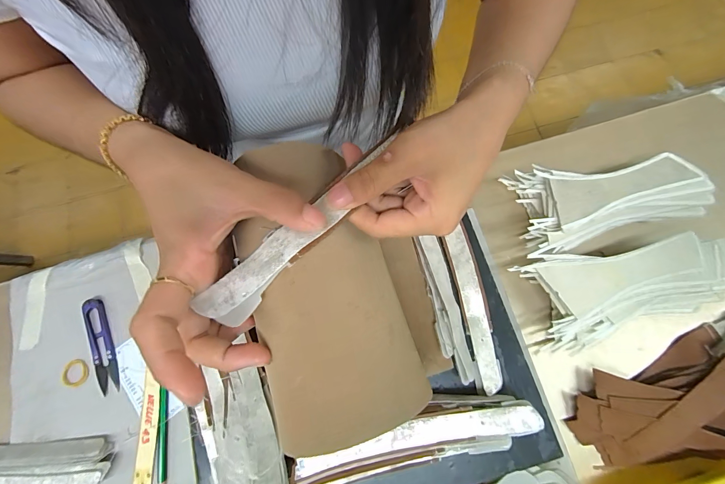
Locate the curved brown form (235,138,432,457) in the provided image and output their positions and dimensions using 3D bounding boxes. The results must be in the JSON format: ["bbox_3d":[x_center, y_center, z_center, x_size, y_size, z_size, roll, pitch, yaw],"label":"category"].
[{"bbox_3d":[-0.028,0.022,0.198,0.089,0.036,0.180,-15,76,-2],"label":"curved brown form"}]

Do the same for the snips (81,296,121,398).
[{"bbox_3d":[-0.282,0.110,0.340,0.023,0.007,0.100,-21,76,-4],"label":"snips"}]

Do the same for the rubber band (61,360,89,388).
[{"bbox_3d":[-0.307,0.141,0.339,0.030,0.004,0.028,0,85,1],"label":"rubber band"}]

